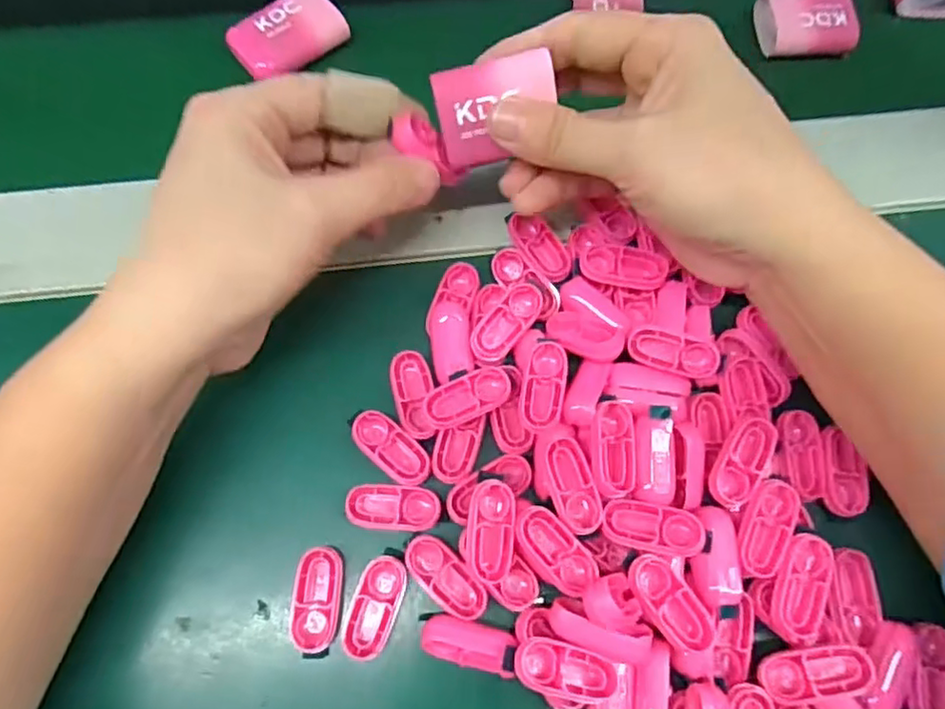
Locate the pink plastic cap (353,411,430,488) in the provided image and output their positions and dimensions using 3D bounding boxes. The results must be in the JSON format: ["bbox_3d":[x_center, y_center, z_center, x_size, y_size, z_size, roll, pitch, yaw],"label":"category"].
[{"bbox_3d":[-0.030,0.035,0.237,0.033,0.005,0.015,39,74,11],"label":"pink plastic cap"}]

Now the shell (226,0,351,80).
[{"bbox_3d":[-0.088,-0.152,0.299,0.052,0.011,0.032,-39,76,-14],"label":"shell"}]

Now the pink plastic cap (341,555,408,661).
[{"bbox_3d":[-0.034,0.087,0.218,0.015,0.006,0.034,19,71,5],"label":"pink plastic cap"}]

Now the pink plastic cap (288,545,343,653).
[{"bbox_3d":[-0.054,0.085,0.220,0.016,0.007,0.033,4,70,0],"label":"pink plastic cap"}]

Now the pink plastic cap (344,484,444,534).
[{"bbox_3d":[-0.029,0.057,0.232,0.033,0.010,0.016,4,70,0],"label":"pink plastic cap"}]

